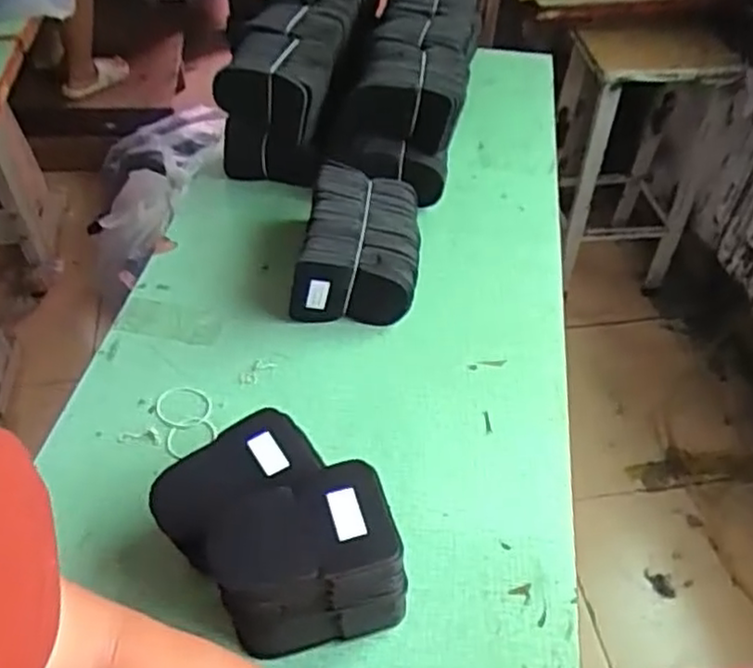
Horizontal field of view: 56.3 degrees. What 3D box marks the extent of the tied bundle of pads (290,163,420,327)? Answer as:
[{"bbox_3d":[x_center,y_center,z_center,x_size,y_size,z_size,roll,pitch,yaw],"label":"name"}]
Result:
[{"bbox_3d":[-0.018,-0.109,0.864,0.141,0.107,0.196,7,47,4],"label":"tied bundle of pads"}]

